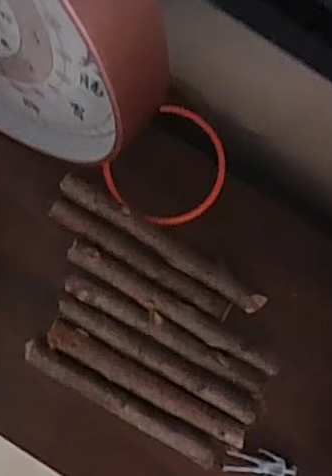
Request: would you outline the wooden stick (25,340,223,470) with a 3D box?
[{"bbox_3d":[-0.035,0.142,0.476,0.188,0.012,0.017,32,82,-1],"label":"wooden stick"}]

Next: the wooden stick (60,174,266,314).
[{"bbox_3d":[-0.002,0.006,0.489,0.197,0.014,0.021,33,82,-1],"label":"wooden stick"}]

